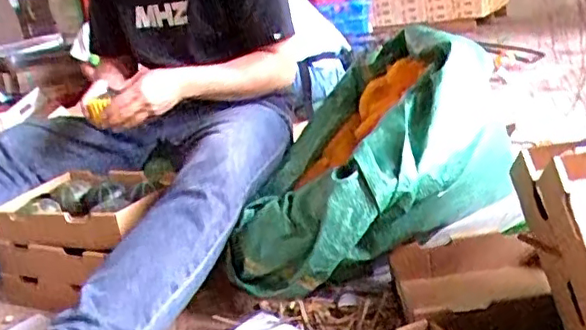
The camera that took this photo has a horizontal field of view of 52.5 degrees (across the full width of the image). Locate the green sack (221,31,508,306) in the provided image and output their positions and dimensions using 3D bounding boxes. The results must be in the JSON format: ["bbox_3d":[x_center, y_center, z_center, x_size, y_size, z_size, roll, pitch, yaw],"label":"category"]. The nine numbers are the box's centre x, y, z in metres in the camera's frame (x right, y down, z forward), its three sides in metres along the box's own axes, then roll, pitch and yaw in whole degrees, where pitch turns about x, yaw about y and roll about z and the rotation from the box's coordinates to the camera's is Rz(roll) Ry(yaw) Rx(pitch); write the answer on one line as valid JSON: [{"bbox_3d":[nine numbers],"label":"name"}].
[{"bbox_3d":[0.128,-0.025,1.079,0.436,0.322,0.511,2,19,35],"label":"green sack"}]

